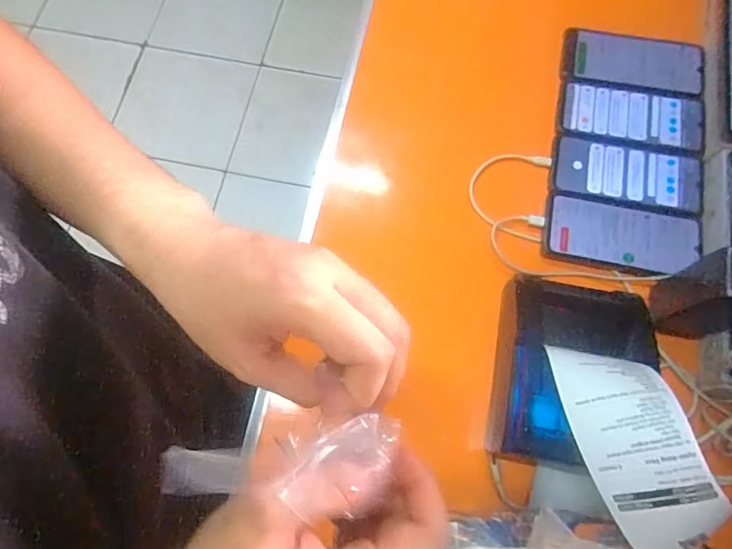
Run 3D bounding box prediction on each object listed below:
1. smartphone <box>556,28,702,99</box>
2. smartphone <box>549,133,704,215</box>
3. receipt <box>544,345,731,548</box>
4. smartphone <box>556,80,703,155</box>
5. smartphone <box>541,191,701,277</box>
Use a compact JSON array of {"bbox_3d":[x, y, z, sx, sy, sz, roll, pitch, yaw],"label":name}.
[{"bbox_3d":[0.314,-0.253,0.608,0.154,0.010,0.073,11,79,12],"label":"smartphone"},{"bbox_3d":[0.289,-0.113,0.572,0.156,0.016,0.075,15,74,5],"label":"smartphone"},{"bbox_3d":[0.199,0.136,0.383,0.078,0.070,0.183,-15,73,-4],"label":"receipt"},{"bbox_3d":[0.303,-0.185,0.591,0.155,0.012,0.073,14,78,9],"label":"smartphone"},{"bbox_3d":[0.271,-0.041,0.547,0.154,0.008,0.080,12,71,12],"label":"smartphone"}]

